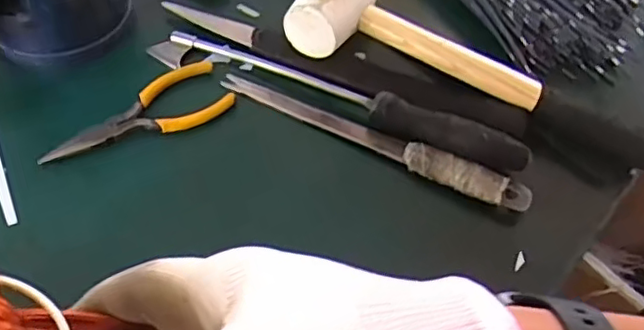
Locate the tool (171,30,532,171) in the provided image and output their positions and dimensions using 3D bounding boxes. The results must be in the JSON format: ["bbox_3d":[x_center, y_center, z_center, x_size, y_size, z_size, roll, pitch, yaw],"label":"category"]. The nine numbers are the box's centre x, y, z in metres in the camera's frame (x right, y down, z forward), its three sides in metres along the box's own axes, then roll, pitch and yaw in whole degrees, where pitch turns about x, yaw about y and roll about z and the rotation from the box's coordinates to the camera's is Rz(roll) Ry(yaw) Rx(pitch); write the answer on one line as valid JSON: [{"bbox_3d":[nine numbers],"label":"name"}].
[{"bbox_3d":[0.012,-0.046,0.407,0.245,0.027,0.022,23,57,10],"label":"tool"}]

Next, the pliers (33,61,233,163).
[{"bbox_3d":[-0.119,-0.032,0.402,0.121,0.010,0.047,-25,62,-20],"label":"pliers"}]

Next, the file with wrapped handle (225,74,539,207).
[{"bbox_3d":[0.031,-0.018,0.403,0.210,0.015,0.020,25,57,12],"label":"file with wrapped handle"}]

